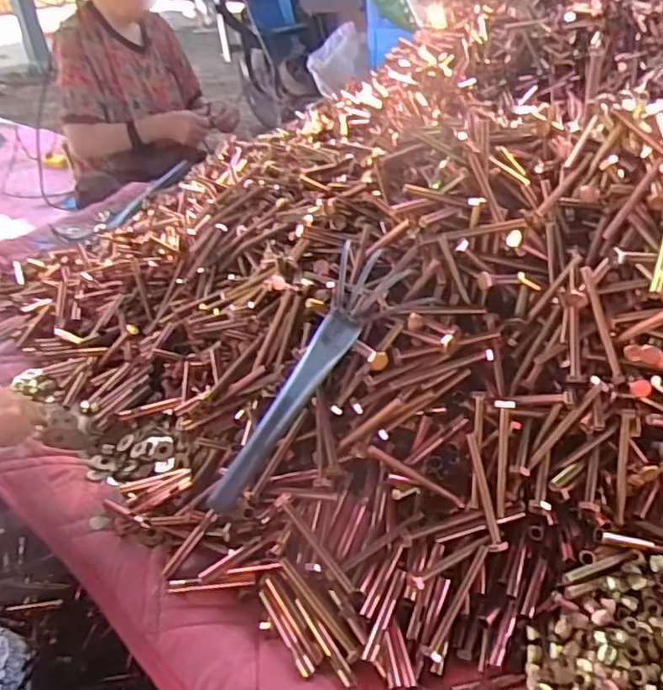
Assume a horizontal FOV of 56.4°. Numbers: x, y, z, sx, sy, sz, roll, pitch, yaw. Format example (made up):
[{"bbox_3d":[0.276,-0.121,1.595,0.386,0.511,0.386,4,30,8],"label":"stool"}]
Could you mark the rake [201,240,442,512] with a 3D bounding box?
[{"bbox_3d":[-0.019,0.031,0.598,0.086,0.055,0.303,29,80,37],"label":"rake"}]

